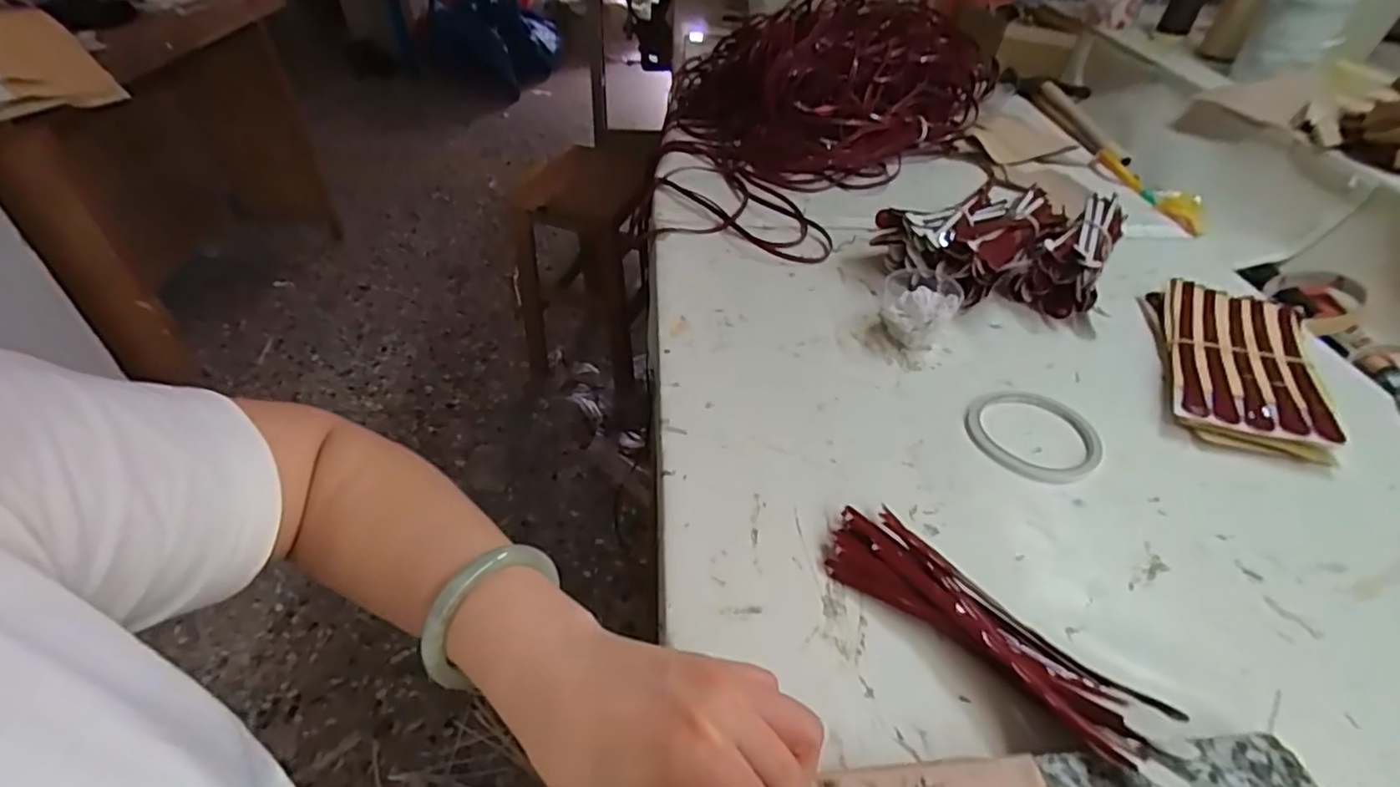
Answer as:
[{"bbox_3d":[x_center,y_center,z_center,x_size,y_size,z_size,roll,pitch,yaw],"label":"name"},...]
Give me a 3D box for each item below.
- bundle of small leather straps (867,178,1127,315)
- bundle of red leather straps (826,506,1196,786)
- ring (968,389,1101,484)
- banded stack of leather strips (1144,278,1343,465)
[{"bbox_3d":[0.300,-0.157,0.641,0.202,0.063,0.199,24,48,23],"label":"bundle of small leather straps"},{"bbox_3d":[0.153,0.128,0.346,0.061,0.033,0.196,-34,52,-31],"label":"bundle of red leather straps"},{"bbox_3d":[0.254,0.029,0.478,0.096,0.004,0.090,0,43,0],"label":"ring"},{"bbox_3d":[0.446,-0.024,0.528,0.106,0.030,0.187,16,45,16],"label":"banded stack of leather strips"}]

